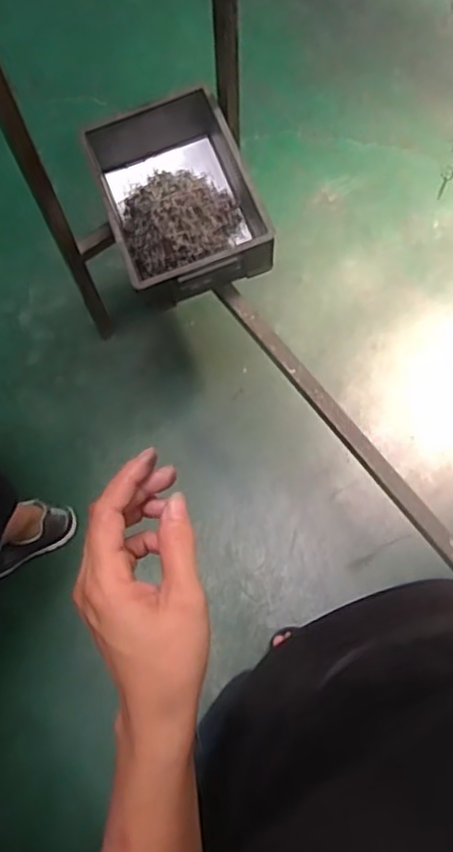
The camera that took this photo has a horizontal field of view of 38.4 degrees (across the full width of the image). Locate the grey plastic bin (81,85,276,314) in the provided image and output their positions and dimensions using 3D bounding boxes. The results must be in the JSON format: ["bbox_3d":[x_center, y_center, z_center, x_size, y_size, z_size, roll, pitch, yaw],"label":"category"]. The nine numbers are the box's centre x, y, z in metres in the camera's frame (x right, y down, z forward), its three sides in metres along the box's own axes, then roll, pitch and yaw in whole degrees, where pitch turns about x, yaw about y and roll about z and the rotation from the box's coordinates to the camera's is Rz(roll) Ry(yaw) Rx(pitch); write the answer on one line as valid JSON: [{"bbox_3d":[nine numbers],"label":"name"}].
[{"bbox_3d":[-0.086,-0.398,1.142,0.247,0.121,0.343,-18,72,-4],"label":"grey plastic bin"}]

